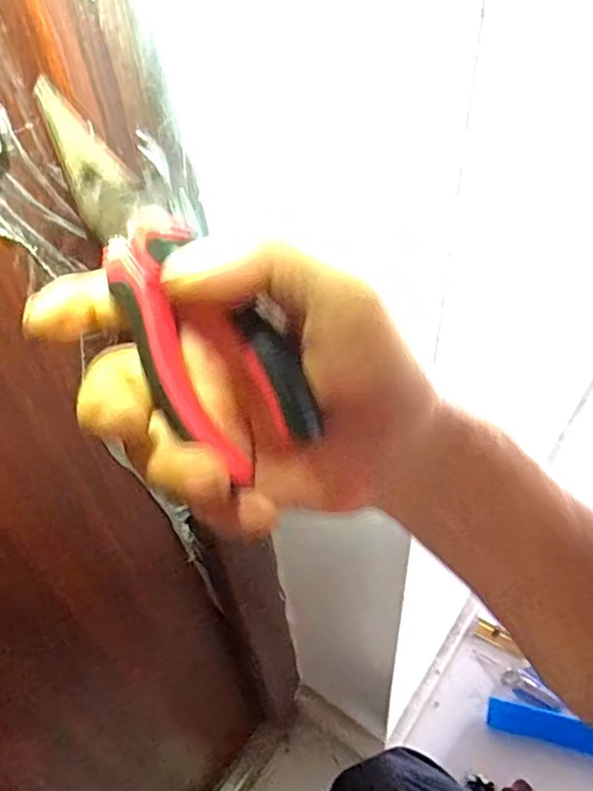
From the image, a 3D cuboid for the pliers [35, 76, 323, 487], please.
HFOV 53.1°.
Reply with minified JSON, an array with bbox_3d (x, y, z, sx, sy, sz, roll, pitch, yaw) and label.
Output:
[{"bbox_3d":[-0.051,-0.041,0.207,0.151,0.051,0.013,50,26,8],"label":"pliers"}]

